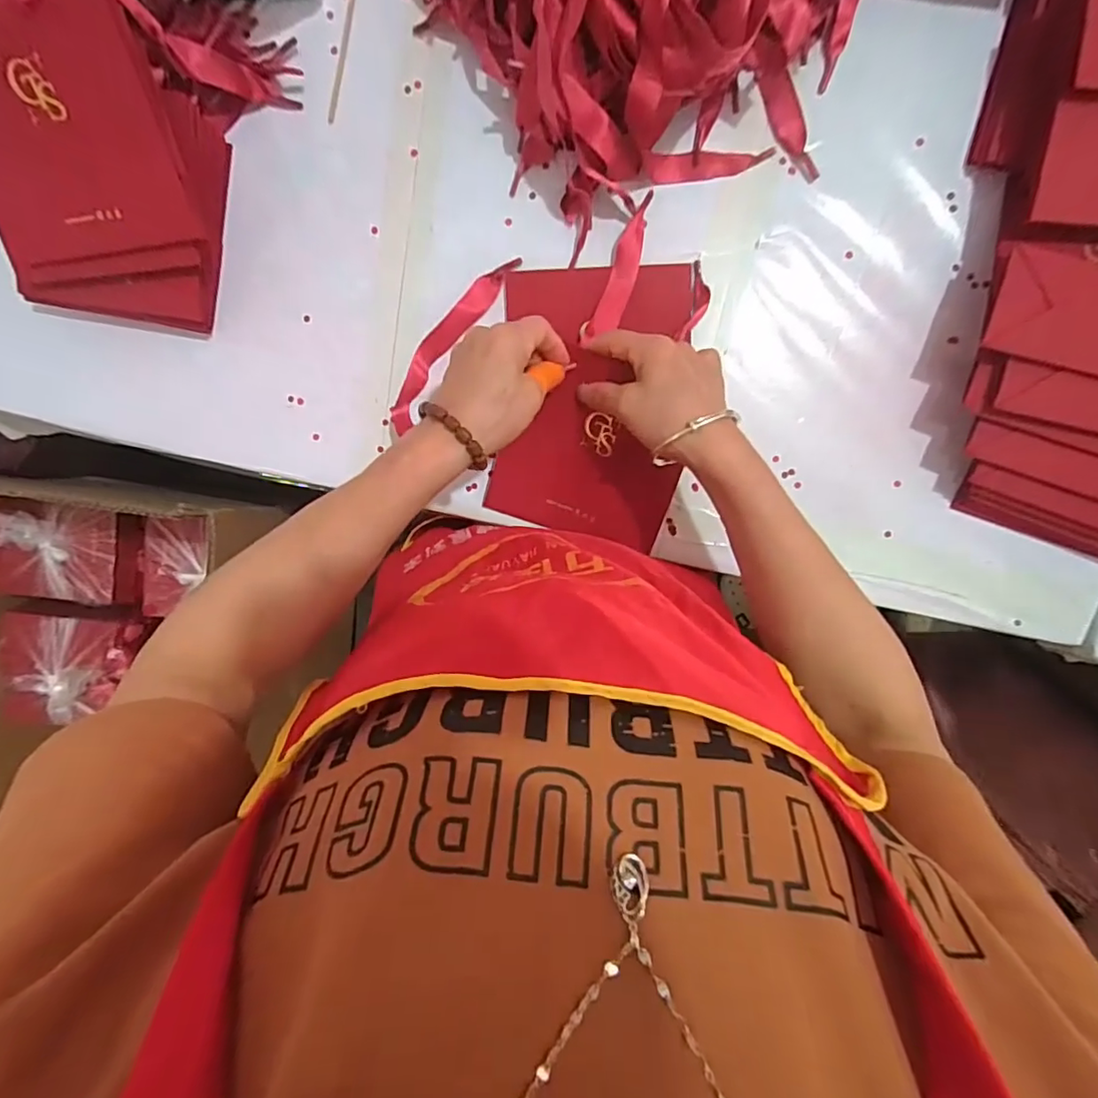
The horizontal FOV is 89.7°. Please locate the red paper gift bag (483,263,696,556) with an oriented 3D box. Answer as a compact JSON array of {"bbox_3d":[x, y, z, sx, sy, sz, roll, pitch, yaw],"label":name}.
[{"bbox_3d":[0.029,-0.109,0.411,0.141,0.041,0.209,7,97,5],"label":"red paper gift bag"}]

